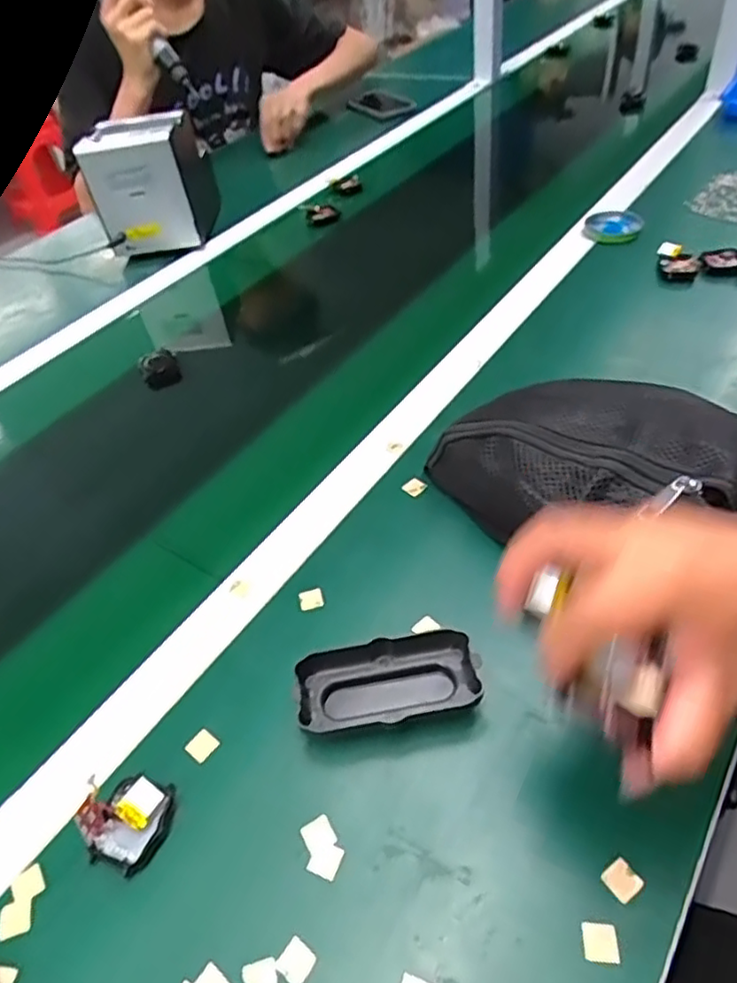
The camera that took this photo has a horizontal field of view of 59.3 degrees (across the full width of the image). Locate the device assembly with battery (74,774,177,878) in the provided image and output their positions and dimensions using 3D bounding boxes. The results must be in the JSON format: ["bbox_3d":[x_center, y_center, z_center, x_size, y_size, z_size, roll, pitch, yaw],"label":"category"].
[{"bbox_3d":[-0.134,0.179,0.357,0.037,0.033,0.045,9,48,16],"label":"device assembly with battery"}]

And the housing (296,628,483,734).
[{"bbox_3d":[0.011,0.119,0.403,0.106,0.027,0.048,-8,45,0],"label":"housing"}]

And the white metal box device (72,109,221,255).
[{"bbox_3d":[-0.299,-0.429,0.907,0.125,0.151,0.150,-4,46,5],"label":"white metal box device"}]

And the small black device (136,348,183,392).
[{"bbox_3d":[-0.229,-0.134,0.710,0.039,0.025,0.044,-23,47,-15],"label":"small black device"}]

